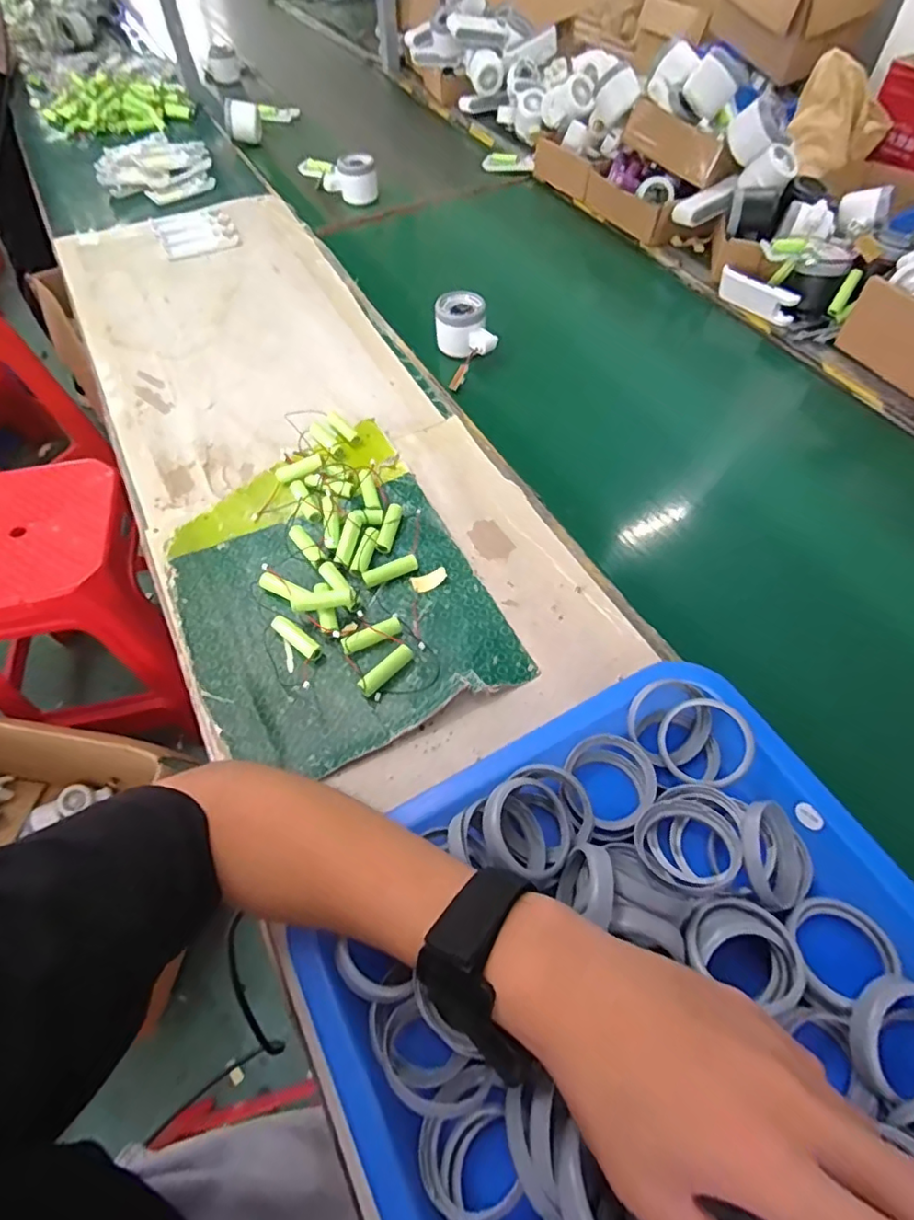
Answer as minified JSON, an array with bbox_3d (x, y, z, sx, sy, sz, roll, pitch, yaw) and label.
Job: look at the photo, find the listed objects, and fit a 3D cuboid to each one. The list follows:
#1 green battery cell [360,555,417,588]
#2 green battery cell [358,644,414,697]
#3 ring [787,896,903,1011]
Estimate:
[{"bbox_3d":[-0.058,-0.034,0.507,0.050,0.011,0.012,-22,59,-13],"label":"green battery cell"},{"bbox_3d":[-0.055,0.047,0.452,0.013,0.013,0.051,37,65,22],"label":"green battery cell"},{"bbox_3d":[0.217,0.188,0.328,0.055,0.019,0.047,-20,59,-12],"label":"ring"}]

